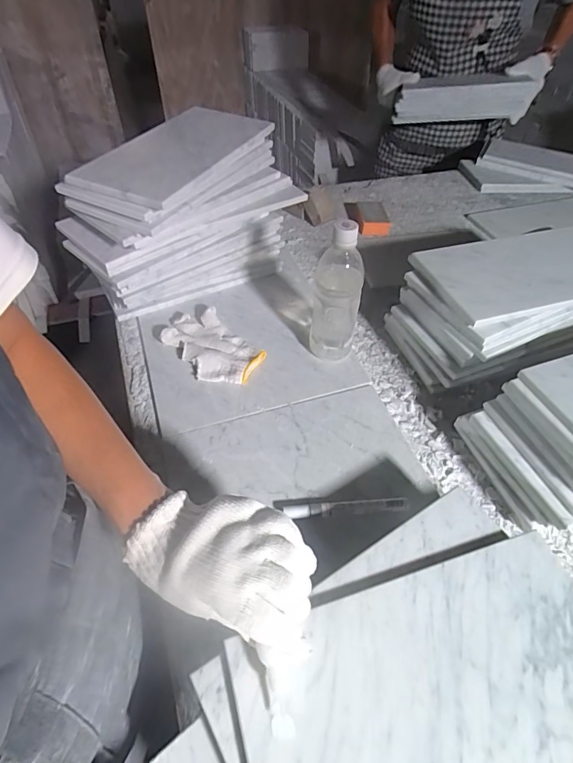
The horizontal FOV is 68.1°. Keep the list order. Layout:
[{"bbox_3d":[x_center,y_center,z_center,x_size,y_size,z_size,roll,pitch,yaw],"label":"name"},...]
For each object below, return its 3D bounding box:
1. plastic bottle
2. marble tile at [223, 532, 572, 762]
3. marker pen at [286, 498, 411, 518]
[{"bbox_3d":[0.071,-0.126,0.595,0.065,0.206,0.075,10,48,7],"label":"plastic bottle"},{"bbox_3d":[0.117,0.229,0.326,0.297,0.008,0.154,-13,50,-14],"label":"marble tile"},{"bbox_3d":[0.069,0.146,0.484,0.139,0.012,0.015,-2,48,-4],"label":"marker pen"}]

